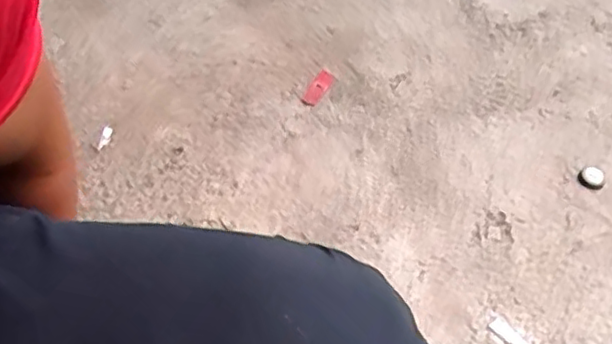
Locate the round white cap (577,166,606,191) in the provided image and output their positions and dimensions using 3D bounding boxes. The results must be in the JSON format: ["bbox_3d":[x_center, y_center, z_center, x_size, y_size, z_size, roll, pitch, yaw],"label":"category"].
[{"bbox_3d":[0.504,0.012,1.129,0.044,0.015,0.042,2,51,-2],"label":"round white cap"}]

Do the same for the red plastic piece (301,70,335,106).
[{"bbox_3d":[0.025,-0.163,1.242,0.035,0.006,0.100,22,53,13],"label":"red plastic piece"}]

